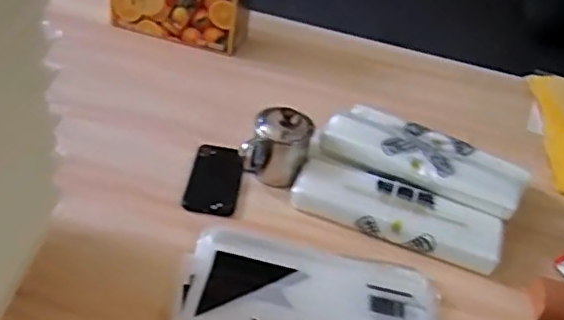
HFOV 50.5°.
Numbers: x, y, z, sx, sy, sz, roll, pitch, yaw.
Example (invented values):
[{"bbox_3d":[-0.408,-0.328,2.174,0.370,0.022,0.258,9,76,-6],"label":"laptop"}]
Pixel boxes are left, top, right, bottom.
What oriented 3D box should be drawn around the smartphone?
[{"bbox_3d":[-0.099,0.029,0.899,0.075,0.014,0.154,9,38,-2],"label":"smartphone"}]

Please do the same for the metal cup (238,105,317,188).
[{"bbox_3d":[-0.007,-0.020,0.905,0.095,0.097,0.074,16,39,6],"label":"metal cup"}]

